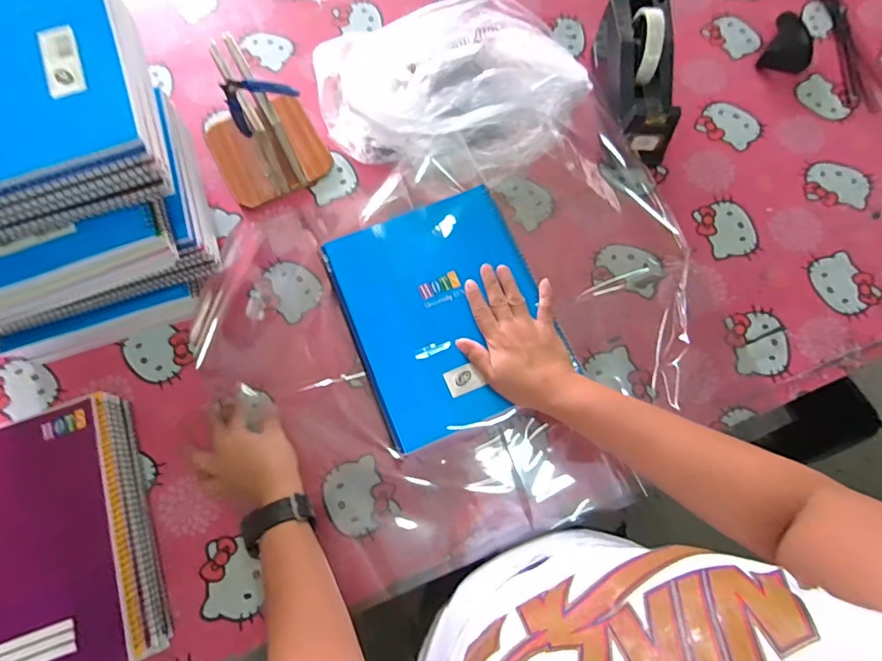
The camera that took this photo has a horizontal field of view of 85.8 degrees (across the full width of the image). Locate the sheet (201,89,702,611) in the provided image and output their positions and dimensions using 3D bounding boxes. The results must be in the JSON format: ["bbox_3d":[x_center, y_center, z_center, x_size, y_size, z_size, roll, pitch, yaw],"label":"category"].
[{"bbox_3d":[0.026,0.001,0.556,0.571,0.045,0.465,-24,75,-8],"label":"sheet"}]

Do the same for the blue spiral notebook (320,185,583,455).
[{"bbox_3d":[0.004,-0.024,0.518,0.202,0.015,0.252,-21,75,-7],"label":"blue spiral notebook"}]

